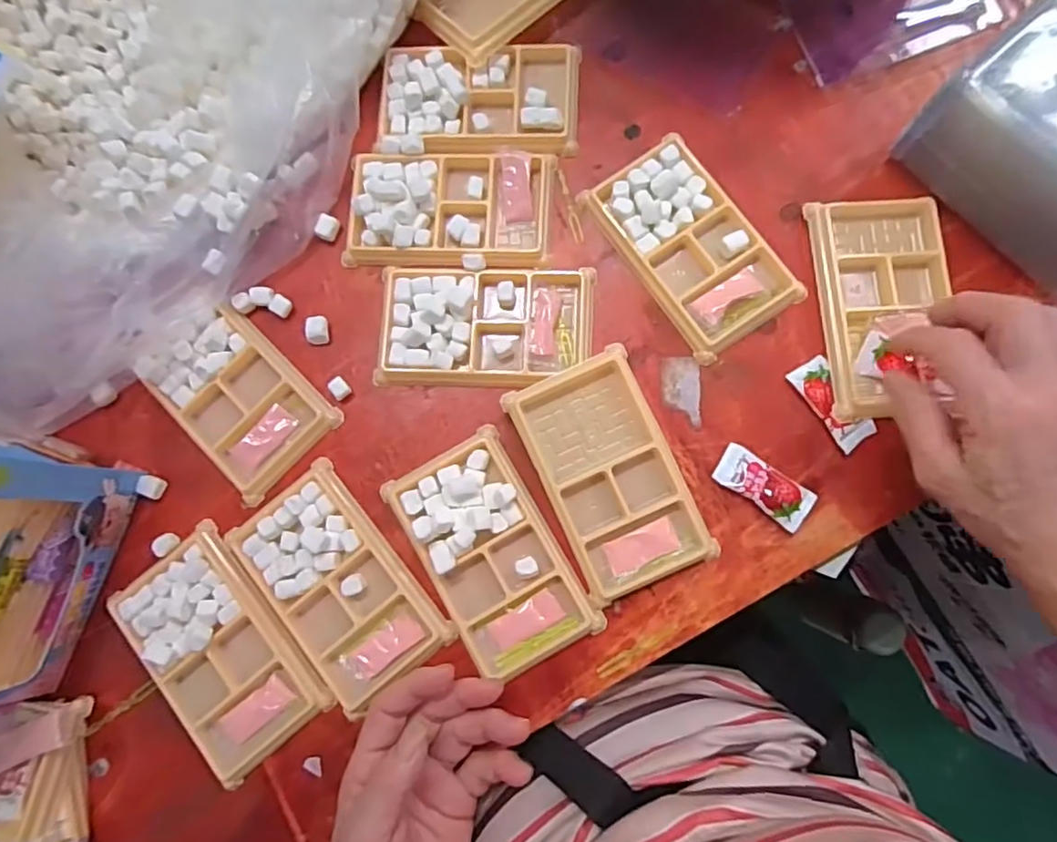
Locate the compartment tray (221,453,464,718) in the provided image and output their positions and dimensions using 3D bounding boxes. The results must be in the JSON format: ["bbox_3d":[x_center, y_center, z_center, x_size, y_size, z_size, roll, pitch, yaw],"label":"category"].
[{"bbox_3d":[-0.116,0.098,0.368,0.075,0.013,0.134,-39,81,-2],"label":"compartment tray"}]

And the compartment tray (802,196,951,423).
[{"bbox_3d":[0.217,-0.071,0.373,0.076,0.023,0.137,-4,81,4],"label":"compartment tray"}]

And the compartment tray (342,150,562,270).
[{"bbox_3d":[-0.053,-0.140,0.401,0.136,0.014,0.079,3,82,5],"label":"compartment tray"}]

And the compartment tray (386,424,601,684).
[{"bbox_3d":[-0.022,0.080,0.360,0.075,0.017,0.134,-30,81,-1],"label":"compartment tray"}]

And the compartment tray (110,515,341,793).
[{"bbox_3d":[-0.186,0.137,0.366,0.078,0.011,0.135,-39,81,-2],"label":"compartment tray"}]

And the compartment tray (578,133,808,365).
[{"bbox_3d":[0.102,-0.112,0.387,0.074,0.011,0.132,-35,81,-1],"label":"compartment tray"}]

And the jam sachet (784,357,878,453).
[{"bbox_3d":[0.183,-0.011,0.368,0.024,0.008,0.057,-34,81,-1],"label":"jam sachet"}]

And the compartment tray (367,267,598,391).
[{"bbox_3d":[-0.028,-0.060,0.386,0.133,0.012,0.076,2,82,4],"label":"compartment tray"}]

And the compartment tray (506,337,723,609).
[{"bbox_3d":[0.047,0.032,0.364,0.077,0.018,0.135,-25,81,0],"label":"compartment tray"}]

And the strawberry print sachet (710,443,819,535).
[{"bbox_3d":[0.139,0.039,0.364,0.057,0.008,0.025,34,85,8],"label":"strawberry print sachet"}]

